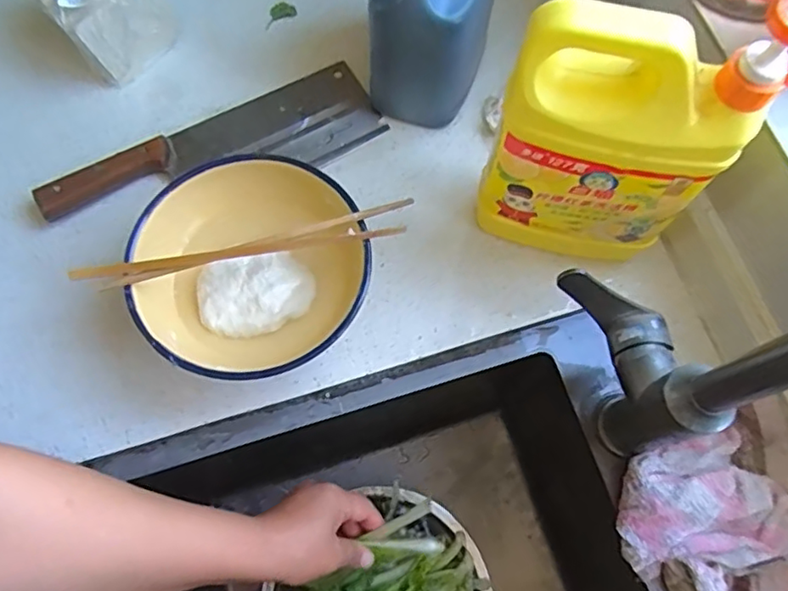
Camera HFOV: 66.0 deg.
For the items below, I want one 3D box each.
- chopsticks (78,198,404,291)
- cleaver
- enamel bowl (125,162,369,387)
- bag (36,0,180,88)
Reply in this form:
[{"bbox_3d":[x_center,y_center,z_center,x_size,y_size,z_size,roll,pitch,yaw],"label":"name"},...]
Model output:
[{"bbox_3d":[-0.103,-0.035,0.434,0.236,0.012,0.023,-13,71,-4],"label":"chopsticks"},{"bbox_3d":[-0.154,-0.120,0.528,0.292,0.014,0.087,-27,72,-9],"label":"cleaver"},{"bbox_3d":[-0.105,-0.014,0.463,0.164,0.078,0.161,0,70,1],"label":"enamel bowl"},{"bbox_3d":[-0.251,-0.254,0.527,0.097,0.092,0.083,-36,74,-12],"label":"bag"}]

